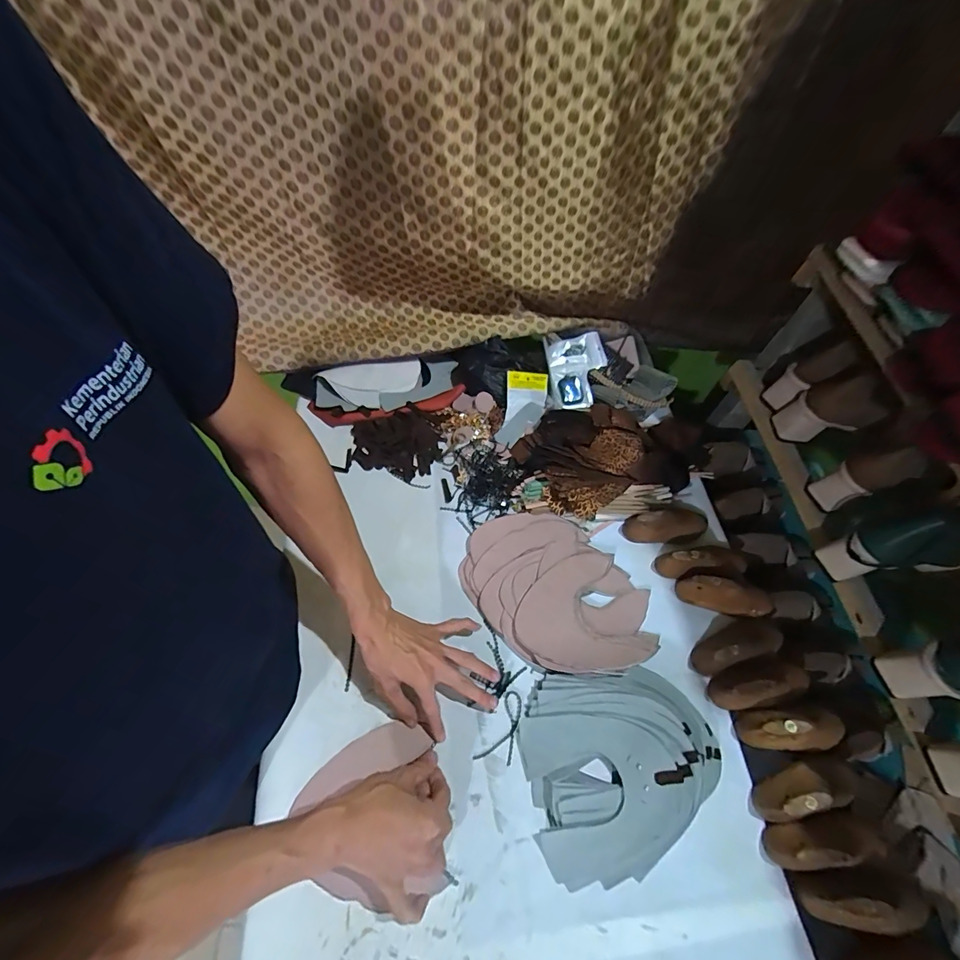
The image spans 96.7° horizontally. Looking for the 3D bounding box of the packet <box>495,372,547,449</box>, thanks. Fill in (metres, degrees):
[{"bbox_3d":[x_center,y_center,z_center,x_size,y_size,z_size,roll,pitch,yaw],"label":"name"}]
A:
[{"bbox_3d":[0.075,-0.120,0.735,0.079,0.010,0.131,11,91,-24],"label":"packet"}]

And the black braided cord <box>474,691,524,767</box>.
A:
[{"bbox_3d":[0.032,0.307,0.522,0.038,0.006,0.087,29,61,12],"label":"black braided cord"}]

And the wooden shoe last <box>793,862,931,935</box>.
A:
[{"bbox_3d":[0.419,0.441,0.448,0.149,0.052,0.058,3,59,-3],"label":"wooden shoe last"}]

